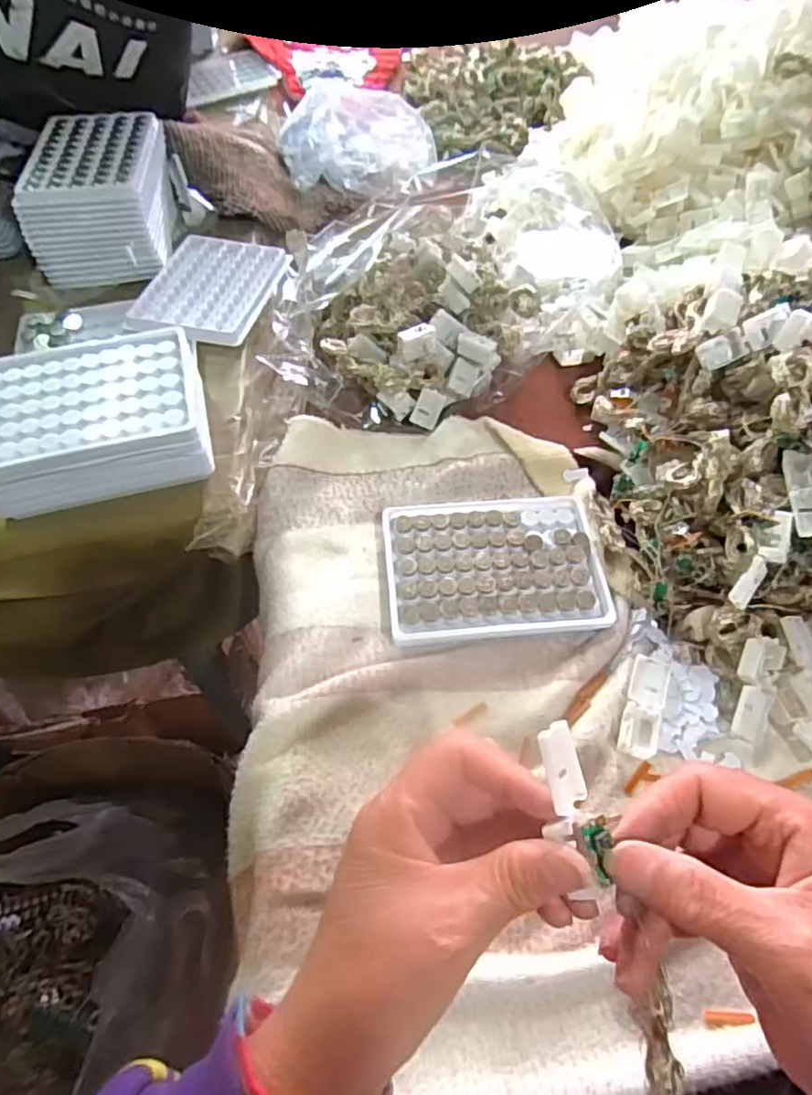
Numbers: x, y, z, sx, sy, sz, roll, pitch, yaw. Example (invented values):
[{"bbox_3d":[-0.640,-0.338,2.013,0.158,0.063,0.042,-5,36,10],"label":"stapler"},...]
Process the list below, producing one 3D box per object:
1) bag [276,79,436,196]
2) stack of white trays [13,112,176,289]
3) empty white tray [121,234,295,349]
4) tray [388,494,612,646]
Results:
[{"bbox_3d":[-0.048,-0.394,0.628,0.148,0.070,0.093,1,57,2],"label":"bag"},{"bbox_3d":[-0.242,-0.280,0.518,0.094,0.067,0.140,-3,57,0],"label":"stack of white trays"},{"bbox_3d":[-0.154,-0.203,0.501,0.089,0.017,0.130,9,58,7],"label":"empty white tray"},{"bbox_3d":[0.053,0.009,0.395,0.128,0.012,0.093,-5,57,-1],"label":"tray"}]

